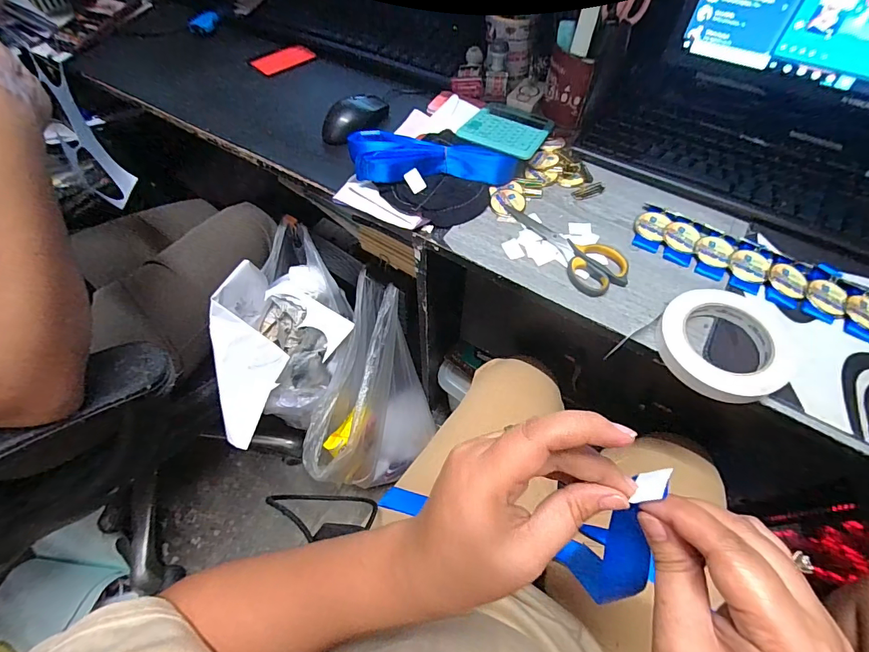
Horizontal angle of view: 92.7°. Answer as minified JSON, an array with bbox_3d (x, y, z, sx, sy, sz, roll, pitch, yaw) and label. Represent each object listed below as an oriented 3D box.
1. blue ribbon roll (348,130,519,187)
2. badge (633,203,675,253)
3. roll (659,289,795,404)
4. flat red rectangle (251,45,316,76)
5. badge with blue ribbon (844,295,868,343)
[{"bbox_3d":[-0.001,-0.217,0.526,0.201,0.044,0.076,-5,60,-1],"label":"blue ribbon roll"},{"bbox_3d":[0.258,-0.120,0.491,0.036,0.008,0.074,27,64,17],"label":"badge"},{"bbox_3d":[0.282,0.012,0.399,0.127,0.022,0.117,-1,60,2],"label":"roll"},{"bbox_3d":[-0.258,-0.455,0.706,0.103,0.017,0.039,-38,64,-20],"label":"flat red rectangle"},{"bbox_3d":[0.437,-0.007,0.418,0.038,0.004,0.053,23,63,15],"label":"badge with blue ribbon"}]

